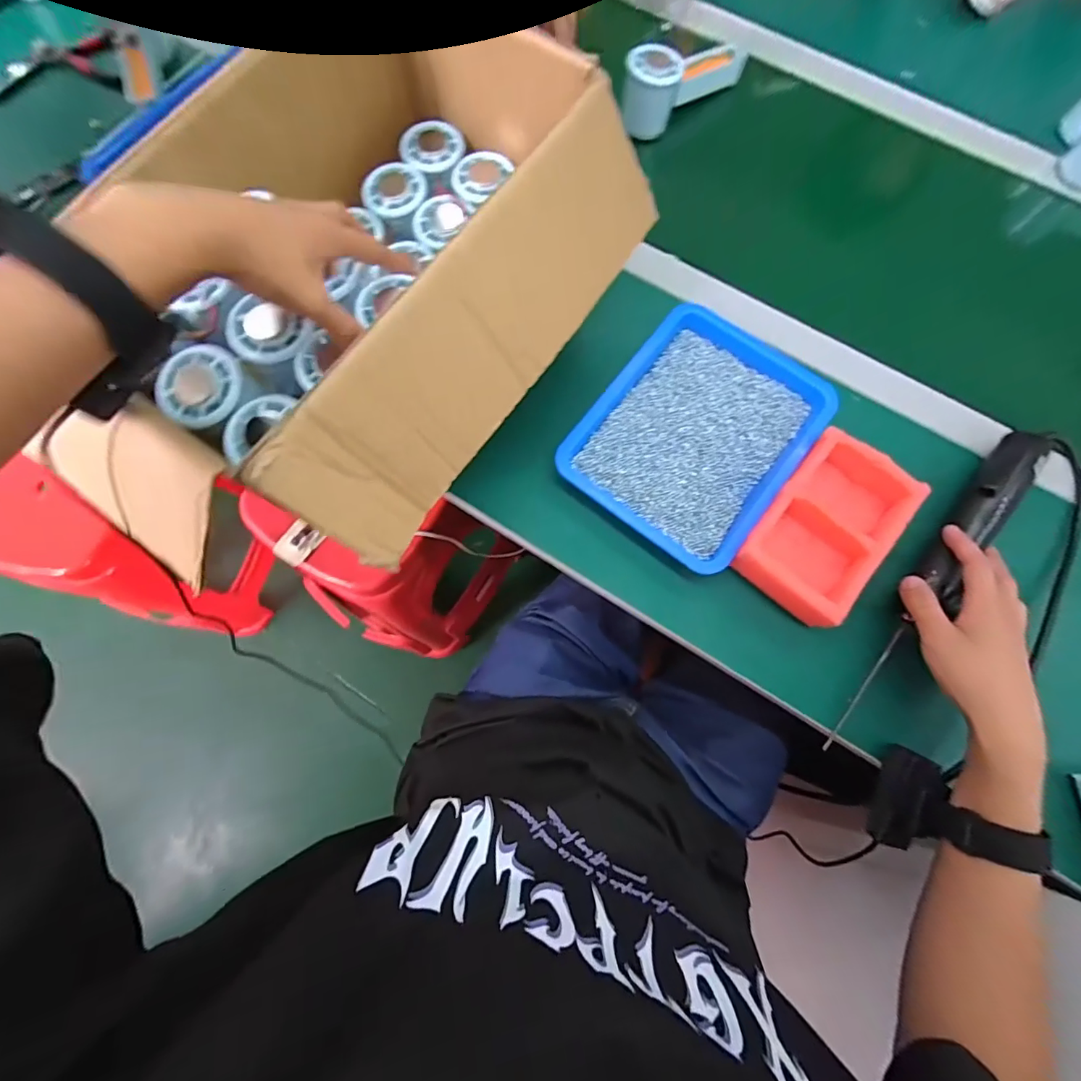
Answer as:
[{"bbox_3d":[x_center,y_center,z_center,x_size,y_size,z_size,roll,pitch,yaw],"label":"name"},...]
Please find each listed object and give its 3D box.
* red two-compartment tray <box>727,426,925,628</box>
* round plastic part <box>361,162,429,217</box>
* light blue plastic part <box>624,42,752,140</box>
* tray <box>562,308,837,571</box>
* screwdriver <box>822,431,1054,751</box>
[{"bbox_3d":[0.238,-0.011,0.417,0.090,0.042,0.150,39,79,9],"label":"red two-compartment tray"},{"bbox_3d":[-0.135,-0.324,0.457,0.059,0.012,0.052,-5,76,-1],"label":"round plastic part"},{"bbox_3d":[0.163,-0.518,0.552,0.154,0.071,0.056,-41,79,-9],"label":"light blue plastic part"},{"bbox_3d":[0.143,-0.099,0.458,0.172,0.039,0.220,38,79,9],"label":"tray"},{"bbox_3d":[0.334,0.030,0.413,0.039,0.041,0.333,38,83,9],"label":"screwdriver"}]

